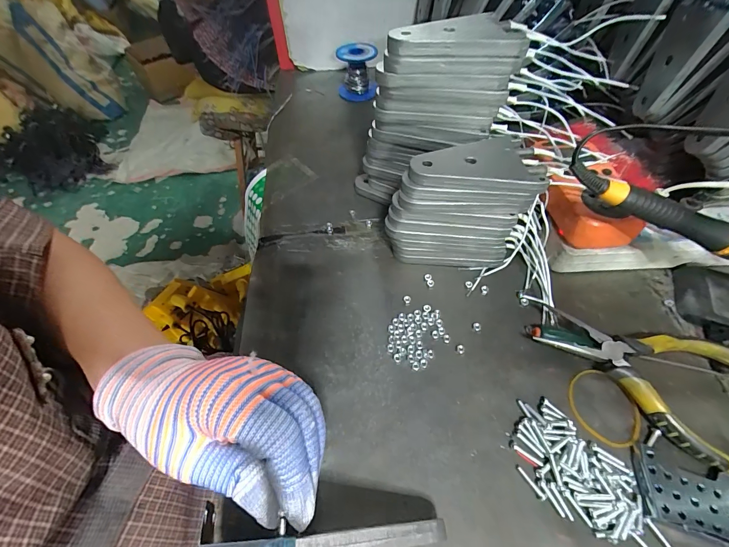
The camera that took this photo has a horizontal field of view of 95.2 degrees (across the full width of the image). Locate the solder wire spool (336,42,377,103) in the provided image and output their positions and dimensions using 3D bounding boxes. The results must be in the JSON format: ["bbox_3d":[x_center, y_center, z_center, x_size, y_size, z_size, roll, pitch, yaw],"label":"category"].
[{"bbox_3d":[-0.012,-0.323,0.531,0.062,0.064,0.058,0,55,1],"label":"solder wire spool"}]

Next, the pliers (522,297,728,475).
[{"bbox_3d":[0.211,0.078,0.265,0.148,0.024,0.089,21,58,15],"label":"pliers"}]

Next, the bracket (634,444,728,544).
[{"bbox_3d":[0.223,0.150,0.222,0.072,0.008,0.043,17,57,12],"label":"bracket"}]

